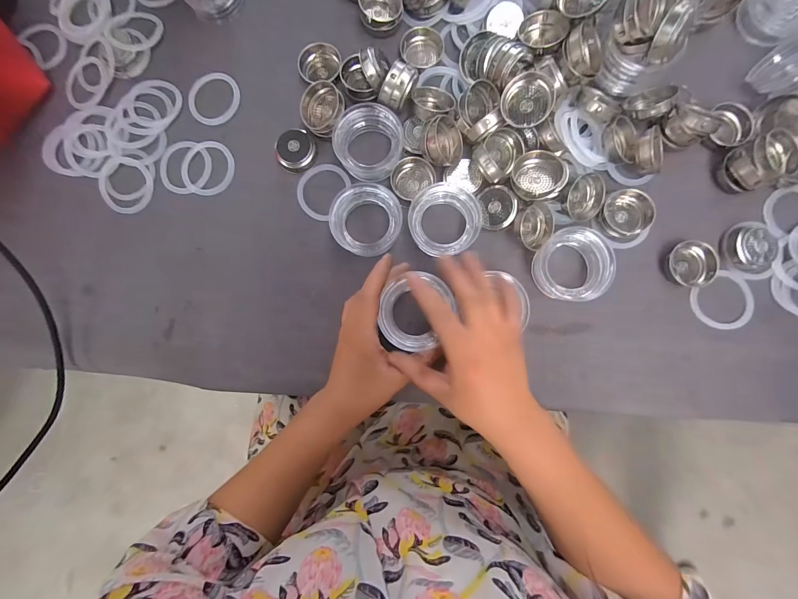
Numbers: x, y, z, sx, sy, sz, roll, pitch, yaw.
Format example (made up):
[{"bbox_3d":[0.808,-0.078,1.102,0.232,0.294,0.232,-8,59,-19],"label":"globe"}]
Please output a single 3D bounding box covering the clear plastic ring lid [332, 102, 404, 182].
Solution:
[{"bbox_3d":[-0.031,-0.159,0.339,0.068,0.032,0.062,1,85,2],"label":"clear plastic ring lid"}]

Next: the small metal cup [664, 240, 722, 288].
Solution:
[{"bbox_3d":[0.286,-0.033,0.325,0.049,0.015,0.042,28,87,4],"label":"small metal cup"}]

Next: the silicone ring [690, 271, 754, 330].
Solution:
[{"bbox_3d":[0.320,0.003,0.330,0.057,0.004,0.053,0,85,2],"label":"silicone ring"}]

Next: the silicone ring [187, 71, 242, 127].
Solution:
[{"bbox_3d":[-0.202,-0.220,0.367,0.057,0.004,0.060,0,85,2],"label":"silicone ring"}]

